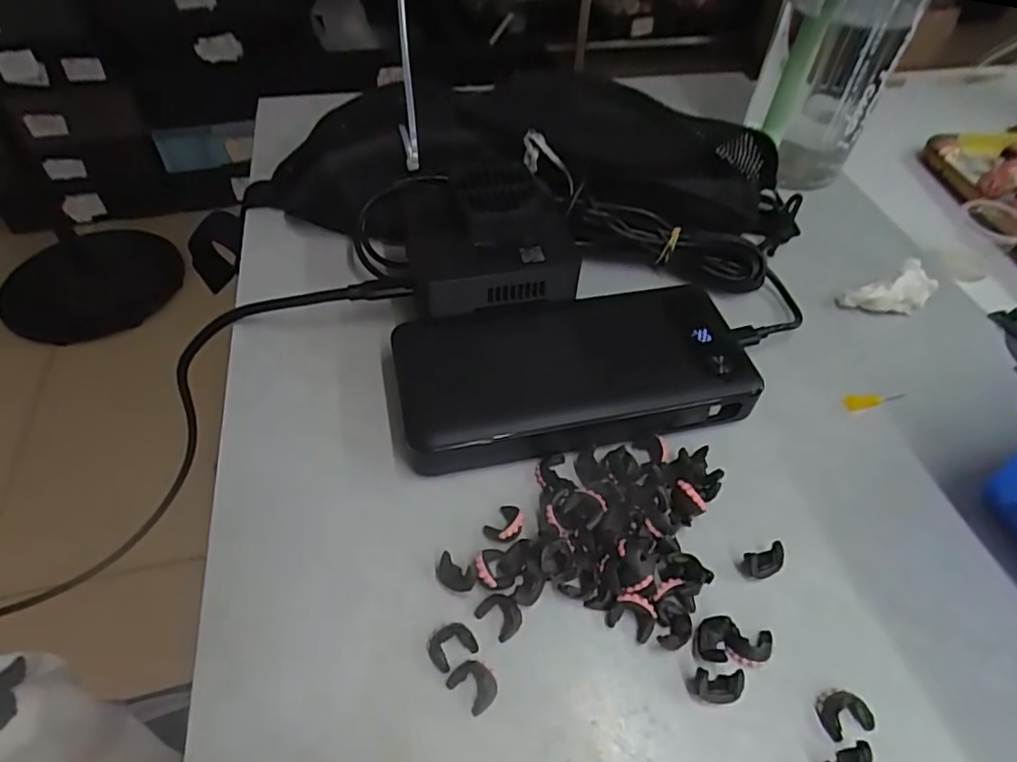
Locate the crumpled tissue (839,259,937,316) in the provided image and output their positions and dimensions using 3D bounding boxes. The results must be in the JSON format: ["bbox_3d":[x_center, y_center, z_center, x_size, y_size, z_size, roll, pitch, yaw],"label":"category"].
[{"bbox_3d":[0.205,-0.047,0.325,0.047,0.025,0.018,-12,50,-13],"label":"crumpled tissue"}]

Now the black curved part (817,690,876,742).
[{"bbox_3d":[0.111,0.109,0.201,0.016,0.004,0.013,-11,50,-12],"label":"black curved part"}]

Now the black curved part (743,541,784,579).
[{"bbox_3d":[0.098,0.069,0.231,0.015,0.008,0.009,-13,51,-14],"label":"black curved part"}]

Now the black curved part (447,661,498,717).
[{"bbox_3d":[-0.011,0.101,0.201,0.012,0.007,0.016,-35,59,-29],"label":"black curved part"}]

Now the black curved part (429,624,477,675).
[{"bbox_3d":[-0.020,0.091,0.210,0.015,0.004,0.013,-26,55,-24],"label":"black curved part"}]

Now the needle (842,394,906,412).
[{"bbox_3d":[0.174,0.009,0.289,0.030,0.005,0.008,-5,50,-6],"label":"needle"}]

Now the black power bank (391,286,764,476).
[{"bbox_3d":[0.032,-0.004,0.278,0.160,0.024,0.073,-9,50,-11],"label":"black power bank"}]

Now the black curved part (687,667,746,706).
[{"bbox_3d":[0.070,0.102,0.202,0.017,0.010,0.009,2,49,-1],"label":"black curved part"}]

